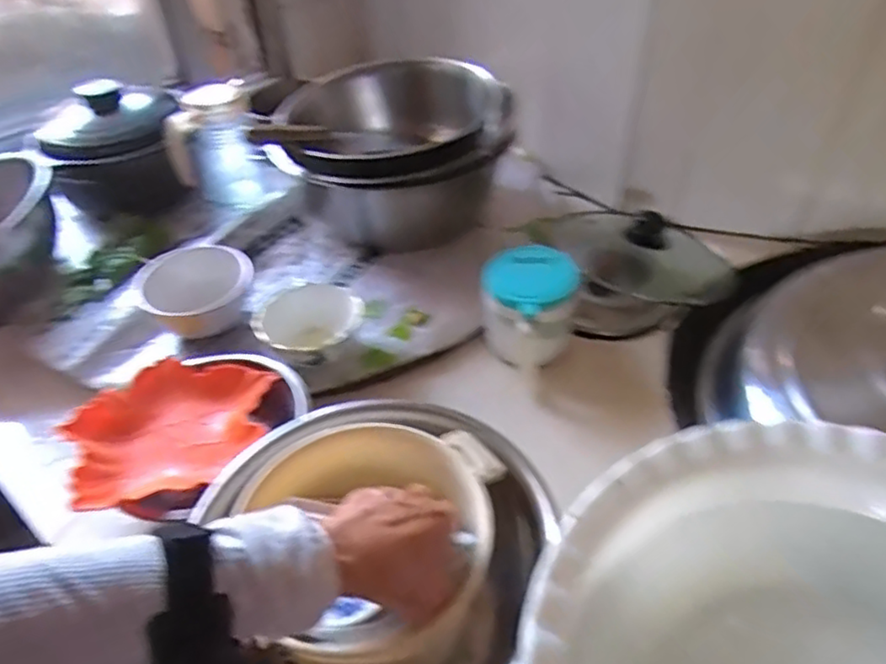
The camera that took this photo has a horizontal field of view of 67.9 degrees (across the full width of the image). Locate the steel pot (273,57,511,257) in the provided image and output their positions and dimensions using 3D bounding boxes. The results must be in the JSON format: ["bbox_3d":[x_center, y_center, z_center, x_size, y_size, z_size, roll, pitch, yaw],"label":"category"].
[{"bbox_3d":[-0.070,-0.260,0.923,0.278,0.176,0.343,-15,46,-12],"label":"steel pot"}]

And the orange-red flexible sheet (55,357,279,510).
[{"bbox_3d":[-0.252,0.084,0.607,0.149,0.038,0.187,30,54,29],"label":"orange-red flexible sheet"}]

